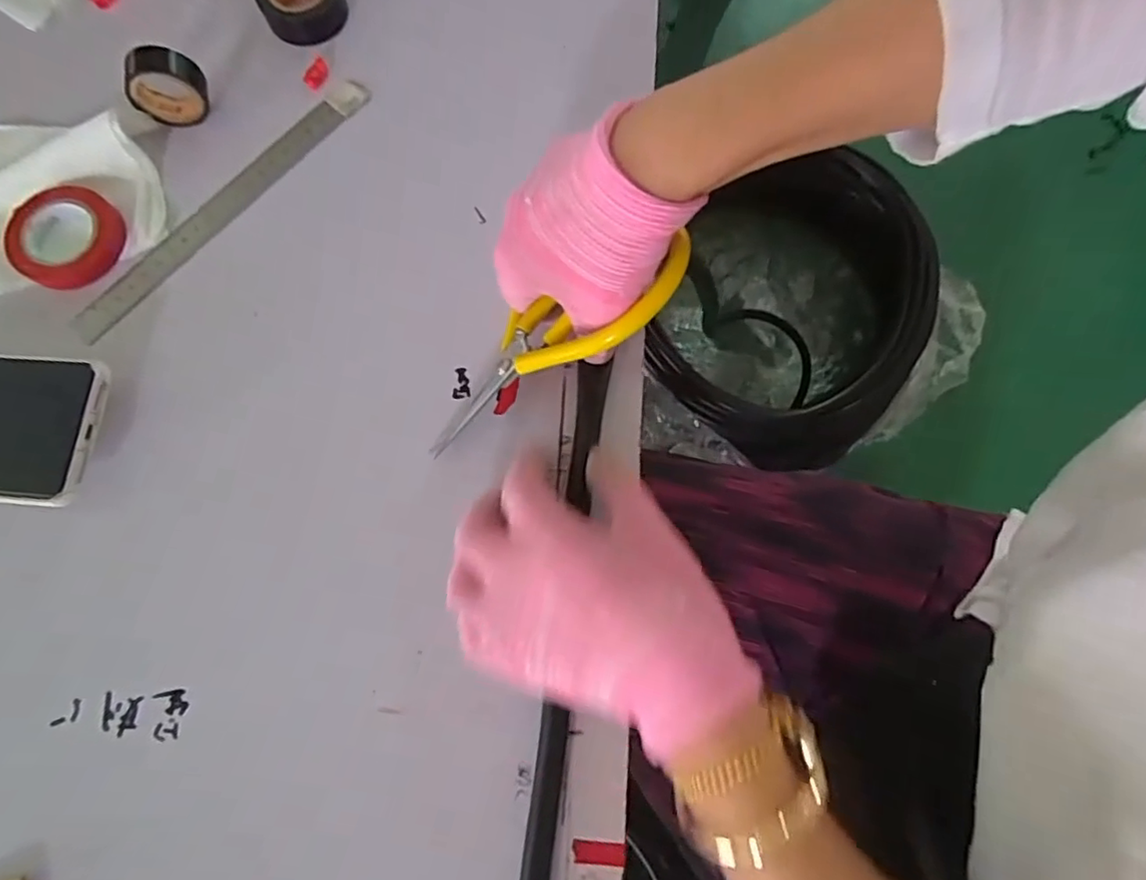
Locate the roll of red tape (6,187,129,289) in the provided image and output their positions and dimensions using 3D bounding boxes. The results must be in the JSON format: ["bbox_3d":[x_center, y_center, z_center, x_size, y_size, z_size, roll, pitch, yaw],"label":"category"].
[{"bbox_3d":[-0.297,-0.119,0.351,0.060,0.013,0.056,0,78,0],"label":"roll of red tape"}]

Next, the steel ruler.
[{"bbox_3d":[-0.210,-0.142,0.363,0.021,0.009,0.218,41,81,8],"label":"steel ruler"}]

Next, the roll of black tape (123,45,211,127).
[{"bbox_3d":[-0.240,-0.209,0.357,0.041,0.037,0.021,-2,78,0],"label":"roll of black tape"}]

